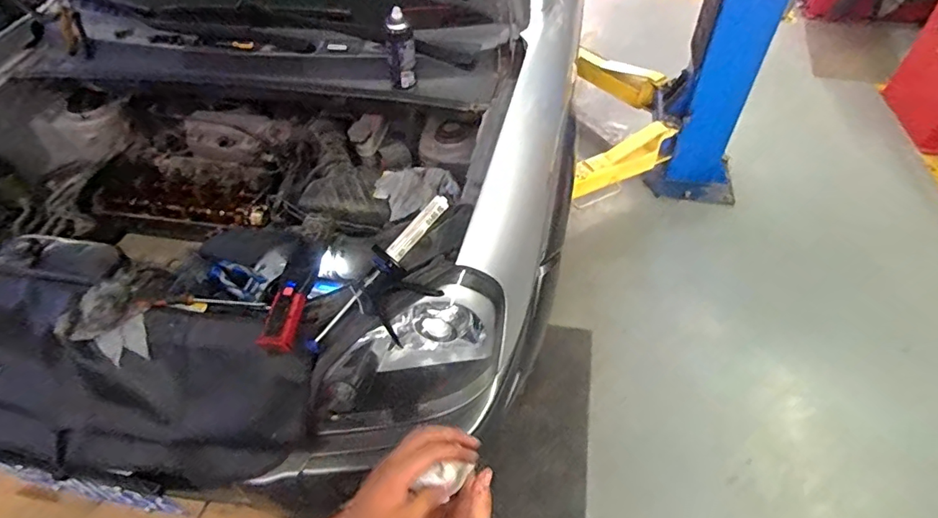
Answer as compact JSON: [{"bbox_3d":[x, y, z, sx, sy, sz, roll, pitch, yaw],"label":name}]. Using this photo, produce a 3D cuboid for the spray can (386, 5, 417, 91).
[{"bbox_3d":[-0.155,-0.480,1.141,0.043,0.174,0.047,-1,49,1],"label":"spray can"}]

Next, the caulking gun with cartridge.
[{"bbox_3d":[-0.126,0.049,0.882,0.152,0.042,0.360,33,83,26],"label":"caulking gun with cartridge"}]

